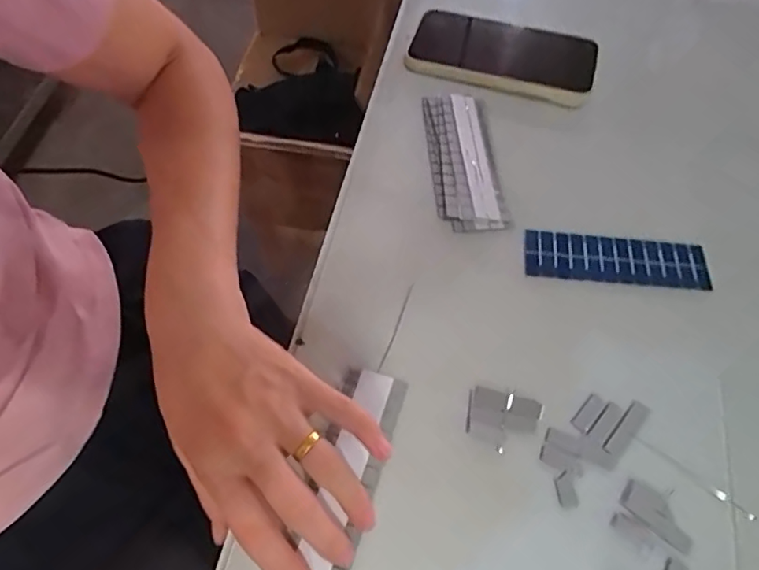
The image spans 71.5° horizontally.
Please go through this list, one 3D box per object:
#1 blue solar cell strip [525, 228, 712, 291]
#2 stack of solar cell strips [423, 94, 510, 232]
[{"bbox_3d":[0.164,-0.016,0.366,0.124,0.008,0.039,5,64,-2],"label":"blue solar cell strip"},{"bbox_3d":[0.063,-0.097,0.402,0.046,0.012,0.128,-2,60,-3],"label":"stack of solar cell strips"}]

